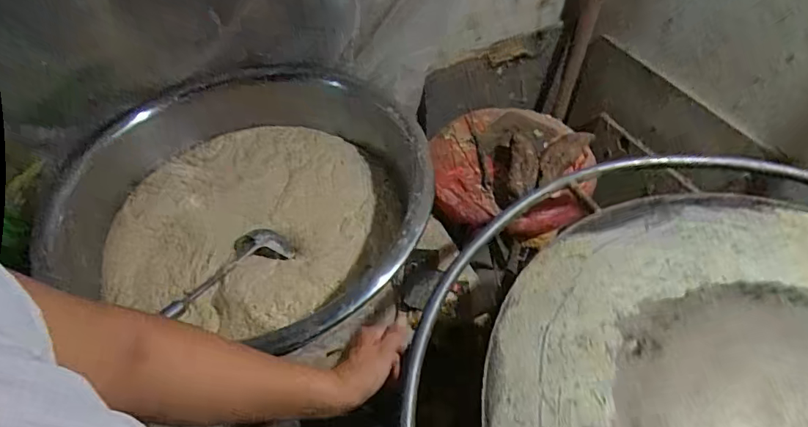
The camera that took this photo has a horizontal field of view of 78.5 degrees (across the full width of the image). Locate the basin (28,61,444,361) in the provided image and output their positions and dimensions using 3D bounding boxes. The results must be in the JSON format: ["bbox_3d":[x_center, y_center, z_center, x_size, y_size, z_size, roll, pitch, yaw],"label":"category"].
[{"bbox_3d":[-0.235,-0.064,0.873,0.613,0.143,0.517,15,51,16],"label":"basin"}]

